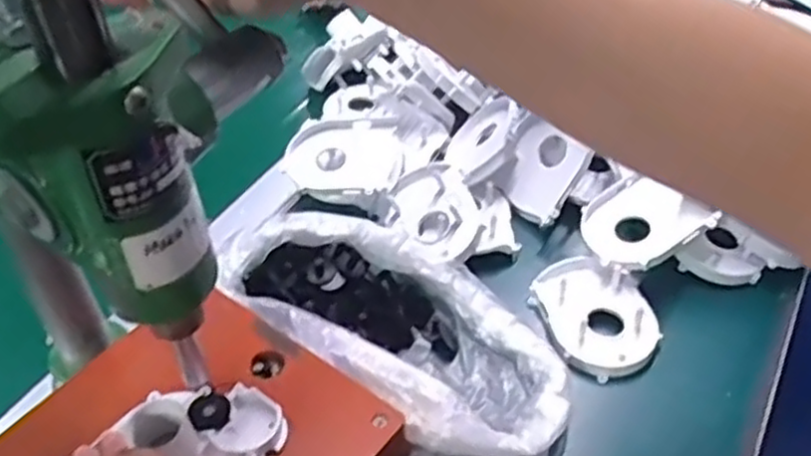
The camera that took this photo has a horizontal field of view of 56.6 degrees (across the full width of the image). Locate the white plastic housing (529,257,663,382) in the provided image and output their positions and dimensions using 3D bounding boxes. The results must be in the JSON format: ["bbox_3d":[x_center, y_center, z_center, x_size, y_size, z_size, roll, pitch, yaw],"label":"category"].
[{"bbox_3d":[0.122,0.052,0.480,0.063,0.015,0.086,-13,45,-11],"label":"white plastic housing"}]

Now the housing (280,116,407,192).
[{"bbox_3d":[-0.045,-0.051,0.565,0.086,0.030,0.072,8,61,5],"label":"housing"}]

